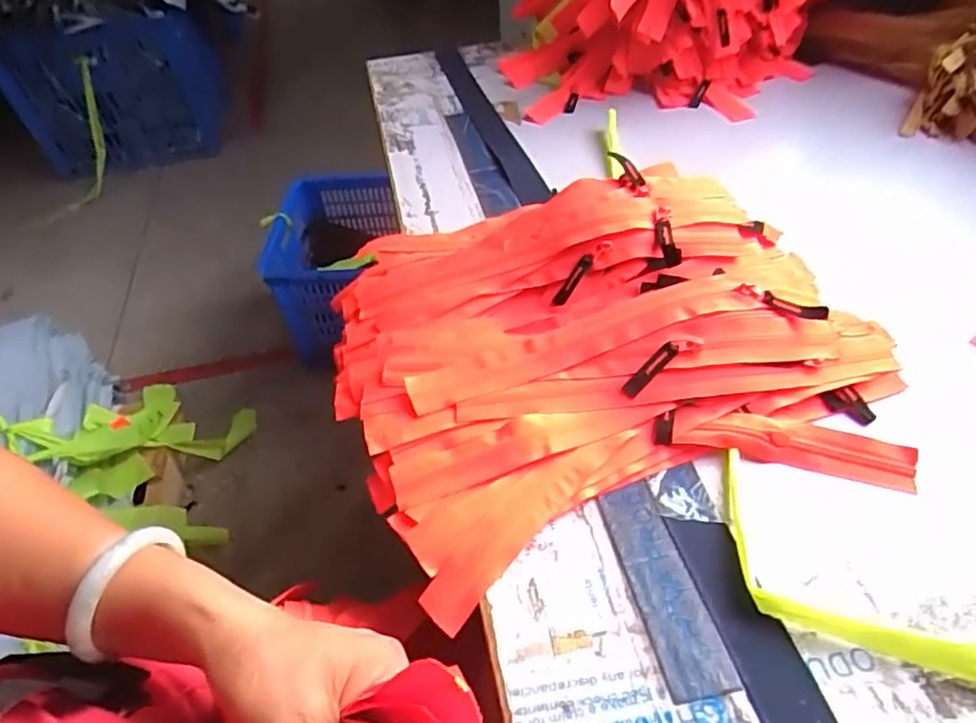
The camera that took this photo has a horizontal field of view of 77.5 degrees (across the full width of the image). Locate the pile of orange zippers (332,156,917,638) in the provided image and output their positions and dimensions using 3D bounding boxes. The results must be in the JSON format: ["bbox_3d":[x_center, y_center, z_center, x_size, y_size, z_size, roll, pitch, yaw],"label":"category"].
[{"bbox_3d":[0.082,-0.043,0.491,0.416,0.087,0.375,-14,47,-8],"label":"pile of orange zippers"}]

